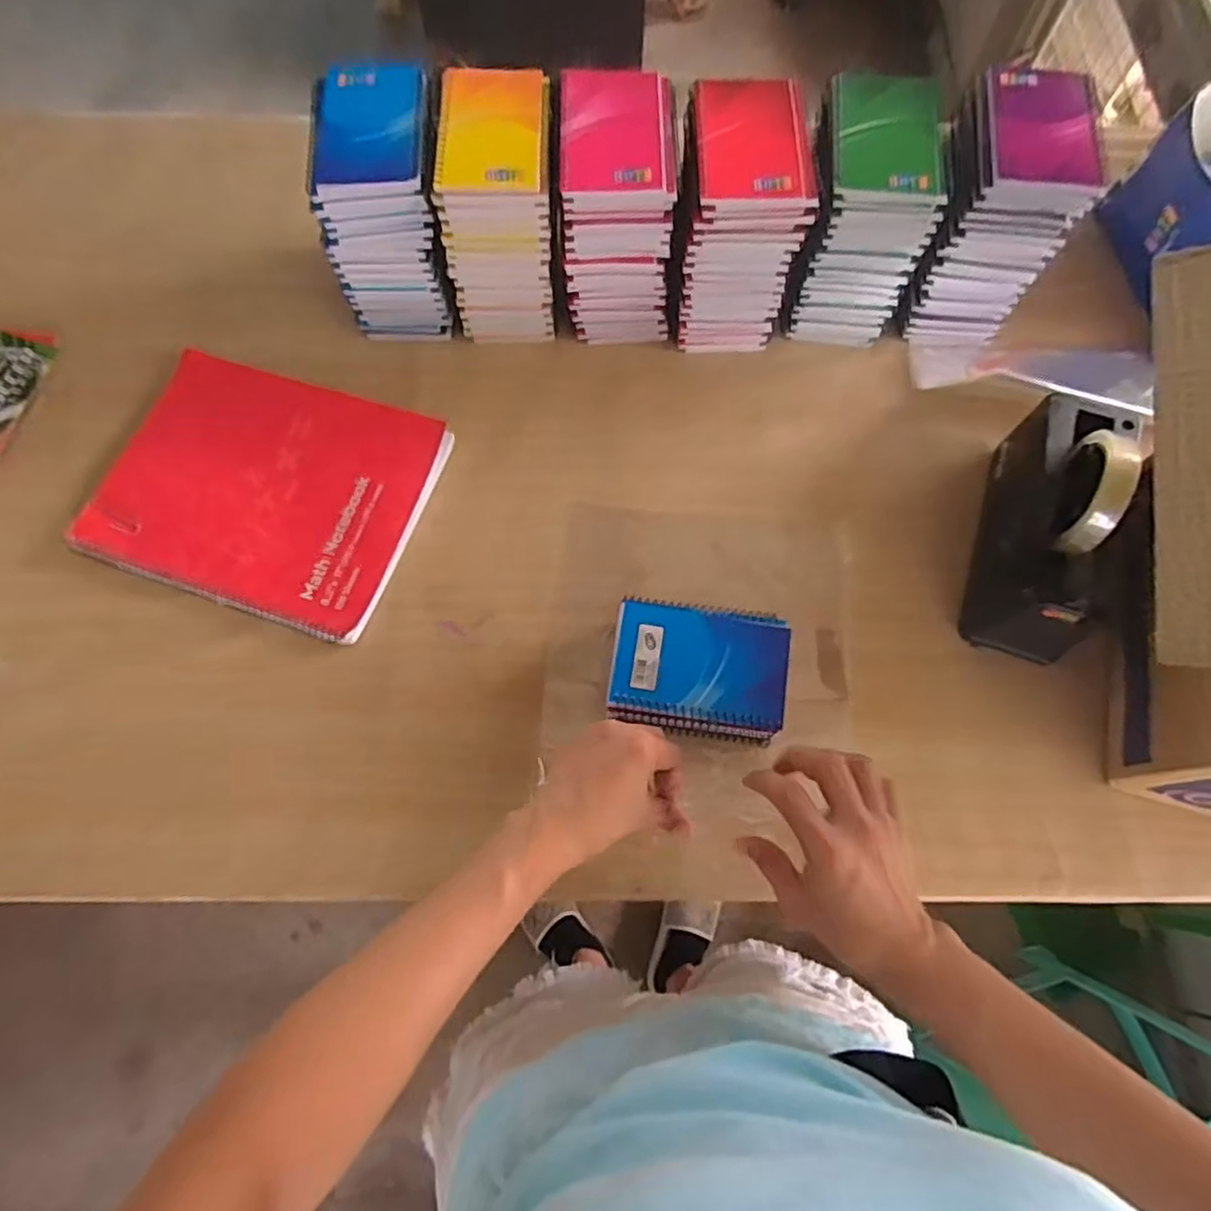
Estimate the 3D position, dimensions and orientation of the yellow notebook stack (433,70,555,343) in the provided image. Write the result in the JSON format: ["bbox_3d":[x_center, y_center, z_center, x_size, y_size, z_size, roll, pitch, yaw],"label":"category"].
[{"bbox_3d":[-0.090,-0.353,0.621,0.097,0.168,0.138,2,71,0],"label":"yellow notebook stack"}]

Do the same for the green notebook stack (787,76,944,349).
[{"bbox_3d":[0.228,-0.348,0.618,0.102,0.162,0.138,8,71,2],"label":"green notebook stack"}]

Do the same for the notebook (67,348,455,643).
[{"bbox_3d":[-0.302,-0.105,0.604,0.272,0.015,0.210,19,72,6],"label":"notebook"}]

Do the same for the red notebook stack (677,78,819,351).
[{"bbox_3d":[0.113,-0.342,0.617,0.103,0.164,0.136,-1,71,0],"label":"red notebook stack"}]

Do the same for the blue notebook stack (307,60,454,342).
[{"bbox_3d":[-0.194,-0.360,0.626,0.105,0.166,0.134,-4,71,-2],"label":"blue notebook stack"}]

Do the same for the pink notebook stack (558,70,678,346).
[{"bbox_3d":[0.009,-0.351,0.623,0.096,0.169,0.133,-1,71,-1],"label":"pink notebook stack"}]

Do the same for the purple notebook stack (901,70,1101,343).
[{"bbox_3d":[0.349,-0.360,0.632,0.100,0.173,0.136,7,71,2],"label":"purple notebook stack"}]

